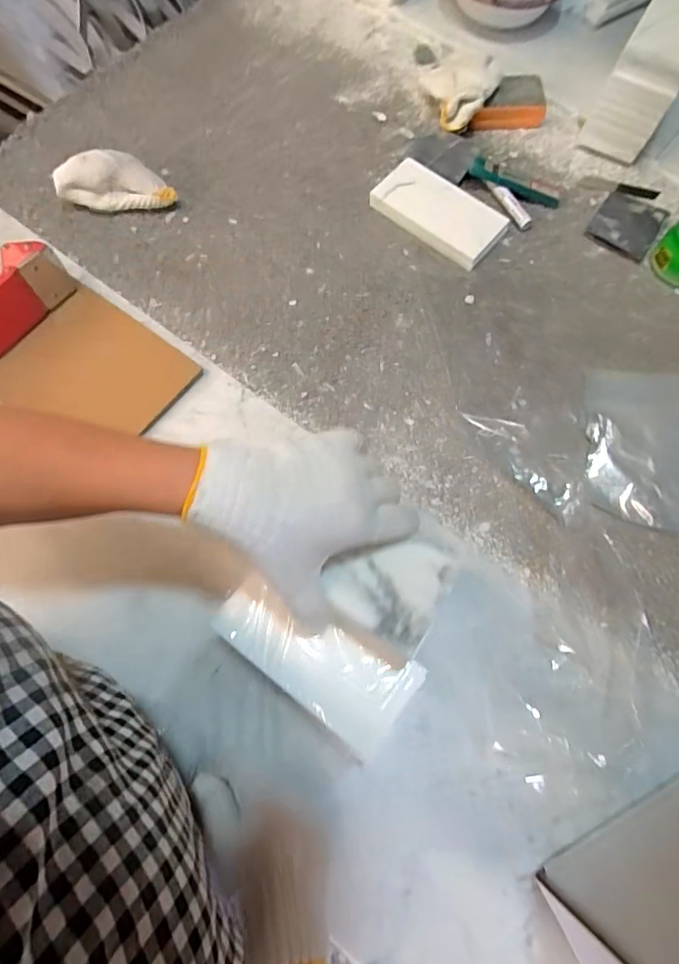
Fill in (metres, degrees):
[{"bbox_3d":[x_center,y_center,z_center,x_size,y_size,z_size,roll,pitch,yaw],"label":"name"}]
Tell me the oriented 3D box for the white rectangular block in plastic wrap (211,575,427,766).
[{"bbox_3d":[-0.019,0.133,0.381,0.146,0.013,0.072,31,72,5],"label":"white rectangular block in plastic wrap"}]

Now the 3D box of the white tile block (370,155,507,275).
[{"bbox_3d":[0.117,-0.317,0.609,0.151,0.018,0.085,39,73,11],"label":"white tile block"}]

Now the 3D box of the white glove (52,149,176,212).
[{"bbox_3d":[-0.253,-0.338,0.583,0.132,0.045,0.051,-4,70,-4],"label":"white glove"}]

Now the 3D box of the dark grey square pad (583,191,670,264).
[{"bbox_3d":[0.351,-0.316,0.628,0.075,0.010,0.094,33,72,9],"label":"dark grey square pad"}]

